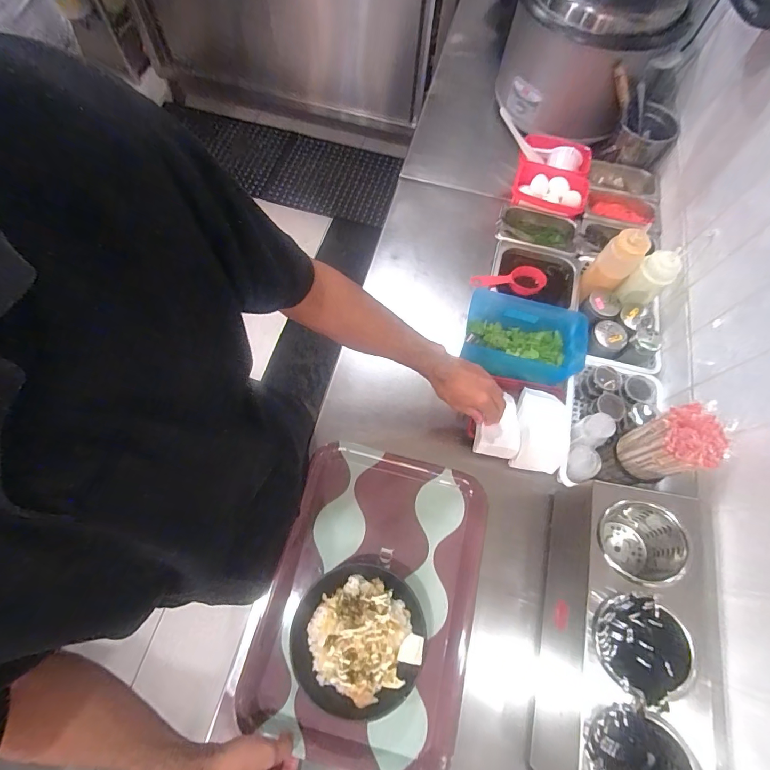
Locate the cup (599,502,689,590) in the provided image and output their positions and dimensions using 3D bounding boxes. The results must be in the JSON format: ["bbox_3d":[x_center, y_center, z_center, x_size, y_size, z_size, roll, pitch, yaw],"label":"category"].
[{"bbox_3d":[0.370,0.226,0.580,0.103,0.150,0.102,-9,69,23],"label":"cup"}]

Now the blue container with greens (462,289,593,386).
[{"bbox_3d":[0.266,-0.087,0.747,0.220,0.080,0.148,15,69,5],"label":"blue container with greens"}]

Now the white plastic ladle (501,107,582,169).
[{"bbox_3d":[0.347,-0.550,0.912,0.221,0.059,0.050,23,69,-9],"label":"white plastic ladle"}]

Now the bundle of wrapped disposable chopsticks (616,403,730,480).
[{"bbox_3d":[0.410,0.088,0.575,0.075,0.130,0.080,0,68,-1],"label":"bundle of wrapped disposable chopsticks"}]

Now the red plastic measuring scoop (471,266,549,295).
[{"bbox_3d":[0.251,-0.206,0.795,0.156,0.036,0.052,-8,69,-4],"label":"red plastic measuring scoop"}]

